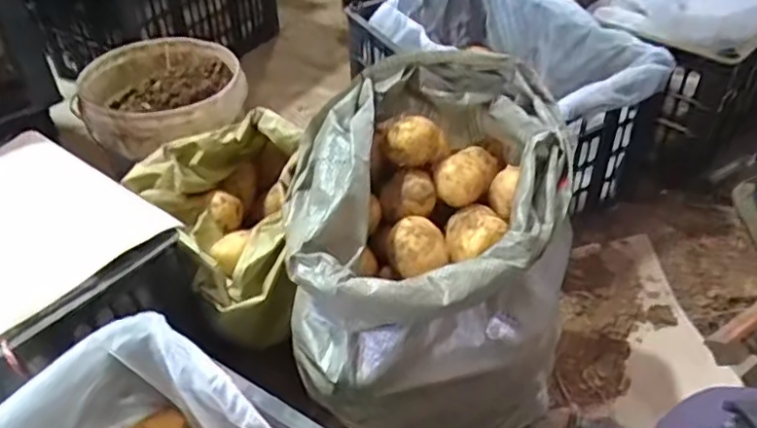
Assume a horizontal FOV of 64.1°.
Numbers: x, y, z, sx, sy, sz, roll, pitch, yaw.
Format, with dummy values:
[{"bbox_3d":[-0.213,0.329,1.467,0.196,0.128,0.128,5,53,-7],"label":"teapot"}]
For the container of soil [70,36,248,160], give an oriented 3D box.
[{"bbox_3d":[-0.357,-0.201,1.010,0.254,0.077,0.245,-8,41,-9],"label":"container of soil"}]

